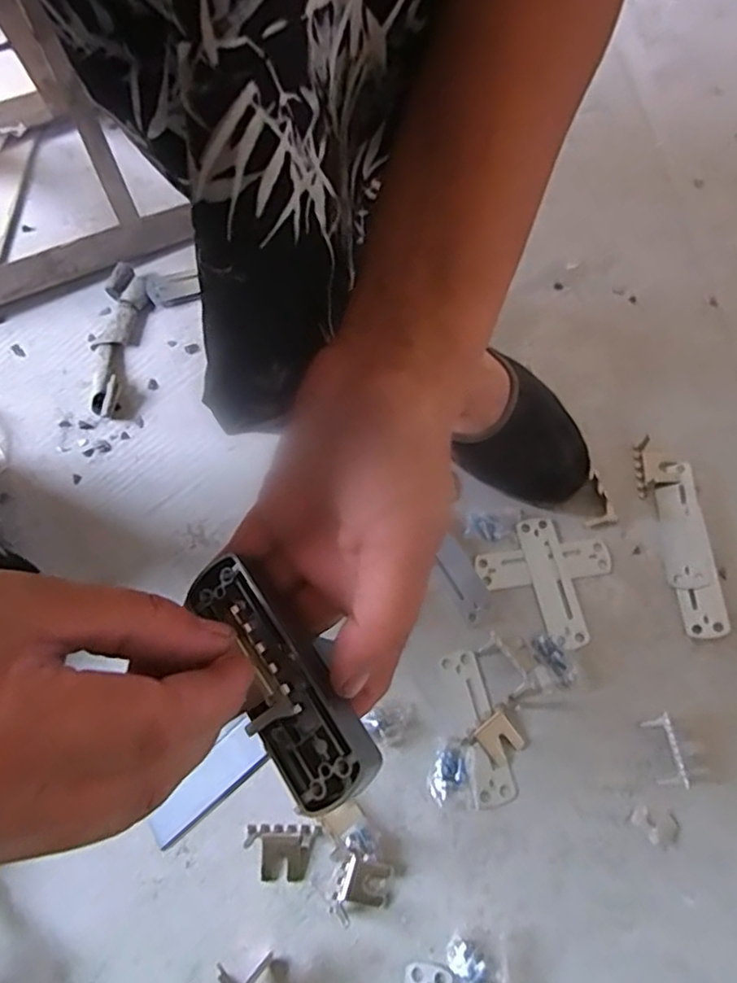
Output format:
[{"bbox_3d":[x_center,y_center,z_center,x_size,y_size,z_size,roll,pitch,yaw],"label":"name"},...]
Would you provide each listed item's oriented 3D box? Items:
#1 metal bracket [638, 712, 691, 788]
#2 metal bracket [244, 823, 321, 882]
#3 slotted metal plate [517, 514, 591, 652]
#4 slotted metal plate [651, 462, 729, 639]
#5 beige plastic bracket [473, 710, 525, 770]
[{"bbox_3d":[0.186,0.163,0.410,0.014,0.018,0.043,-9,65,-2],"label":"metal bracket"},{"bbox_3d":[-0.054,0.220,0.399,0.044,0.008,0.030,1,66,3],"label":"metal bracket"},{"bbox_3d":[0.130,0.063,0.465,0.029,0.004,0.093,-11,66,-2],"label":"slotted metal plate"},{"bbox_3d":[0.227,0.039,0.467,0.031,0.008,0.127,-4,65,1],"label":"slotted metal plate"},{"bbox_3d":[0.084,0.159,0.420,0.025,0.004,0.027,-30,68,-11],"label":"beige plastic bracket"}]

